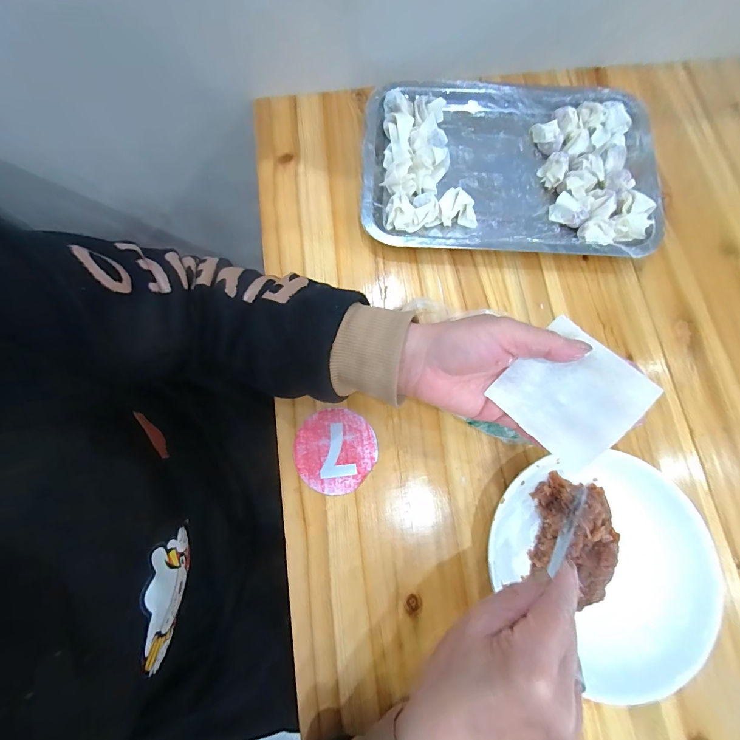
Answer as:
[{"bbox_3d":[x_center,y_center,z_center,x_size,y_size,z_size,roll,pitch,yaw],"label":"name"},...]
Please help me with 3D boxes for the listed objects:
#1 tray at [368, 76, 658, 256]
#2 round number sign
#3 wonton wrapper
[{"bbox_3d":[0.147,-0.219,0.367,0.304,0.029,0.204,1,77,-1],"label":"tray"},{"bbox_3d":[-0.032,0.072,0.310,0.071,0.004,0.074,0,77,-2],"label":"round number sign"},{"bbox_3d":[0.136,0.016,0.233,0.075,0.006,0.076,-48,68,13],"label":"wonton wrapper"}]

